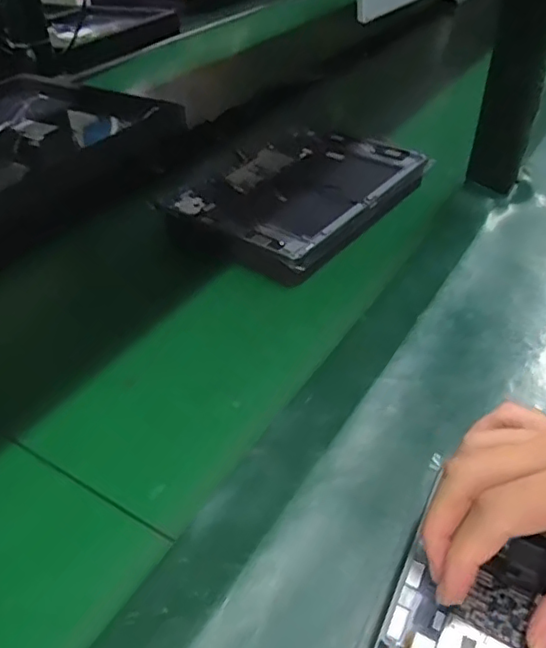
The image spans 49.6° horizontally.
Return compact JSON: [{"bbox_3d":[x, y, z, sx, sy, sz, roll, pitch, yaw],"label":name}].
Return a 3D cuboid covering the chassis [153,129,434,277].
[{"bbox_3d":[0.024,-0.139,0.605,0.185,0.032,0.235,27,46,26],"label":"chassis"}]

